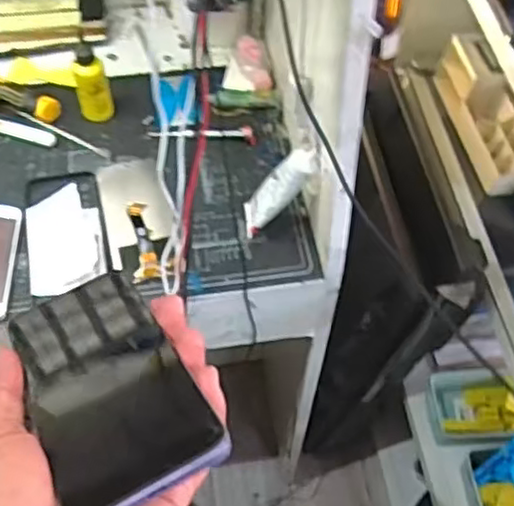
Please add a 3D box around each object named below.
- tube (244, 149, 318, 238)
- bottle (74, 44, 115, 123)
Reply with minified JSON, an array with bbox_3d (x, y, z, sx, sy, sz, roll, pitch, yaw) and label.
[{"bbox_3d":[0.019,-0.066,0.705,0.023,0.119,0.037,11,52,-30],"label":"tube"},{"bbox_3d":[-0.192,-0.194,0.797,0.035,0.095,0.032,-9,58,-7],"label":"bottle"}]

